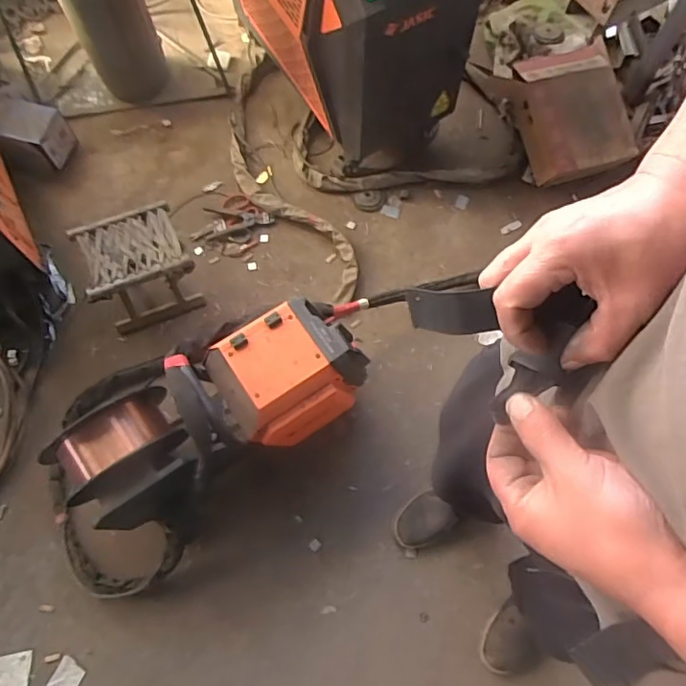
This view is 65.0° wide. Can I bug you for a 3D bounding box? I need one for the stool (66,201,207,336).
[{"bbox_3d":[-0.505,-0.187,1.362,0.245,0.203,0.209,-19,71,-8],"label":"stool"}]

